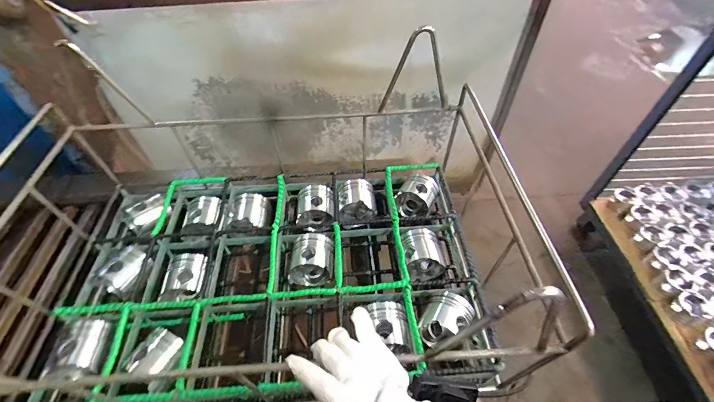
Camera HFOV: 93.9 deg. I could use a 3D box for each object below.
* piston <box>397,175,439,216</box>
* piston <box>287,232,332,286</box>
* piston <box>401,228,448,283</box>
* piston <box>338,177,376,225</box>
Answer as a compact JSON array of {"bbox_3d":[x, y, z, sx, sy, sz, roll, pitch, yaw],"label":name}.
[{"bbox_3d":[0.147,-0.013,0.820,0.087,0.083,0.080,-1,51,1],"label":"piston"},{"bbox_3d":[-0.097,0.122,0.718,0.093,0.072,0.100,0,51,1],"label":"piston"},{"bbox_3d":[0.138,0.119,0.730,0.084,0.077,0.105,-5,51,-3],"label":"piston"},{"bbox_3d":[-0.008,0.001,0.825,0.106,0.080,0.102,-1,51,1],"label":"piston"}]

